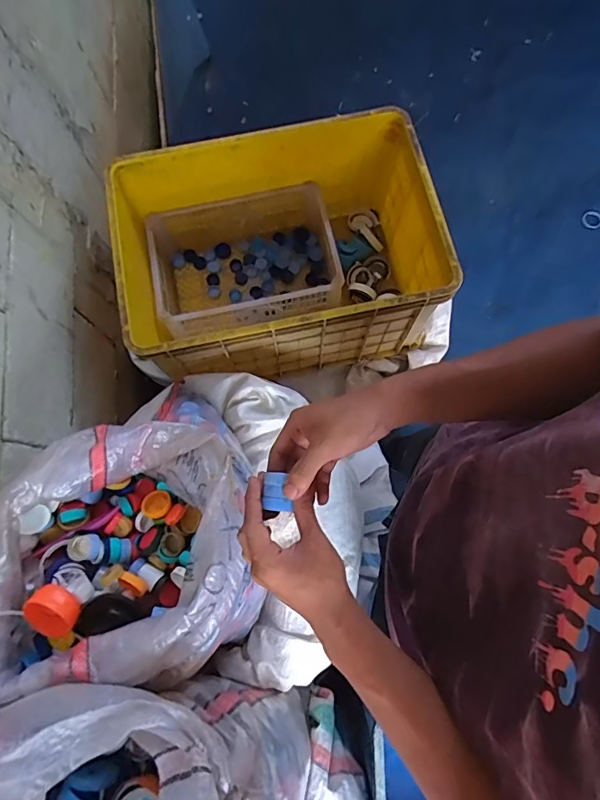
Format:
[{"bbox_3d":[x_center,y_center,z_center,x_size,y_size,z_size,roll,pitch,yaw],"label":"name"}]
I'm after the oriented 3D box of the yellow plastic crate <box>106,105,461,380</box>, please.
[{"bbox_3d":[-0.041,-0.297,1.008,0.607,0.311,0.418,-12,77,-1],"label":"yellow plastic crate"}]

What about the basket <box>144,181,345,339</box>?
[{"bbox_3d":[-0.126,-0.313,1.094,0.408,0.163,0.289,-12,77,-1],"label":"basket"}]

